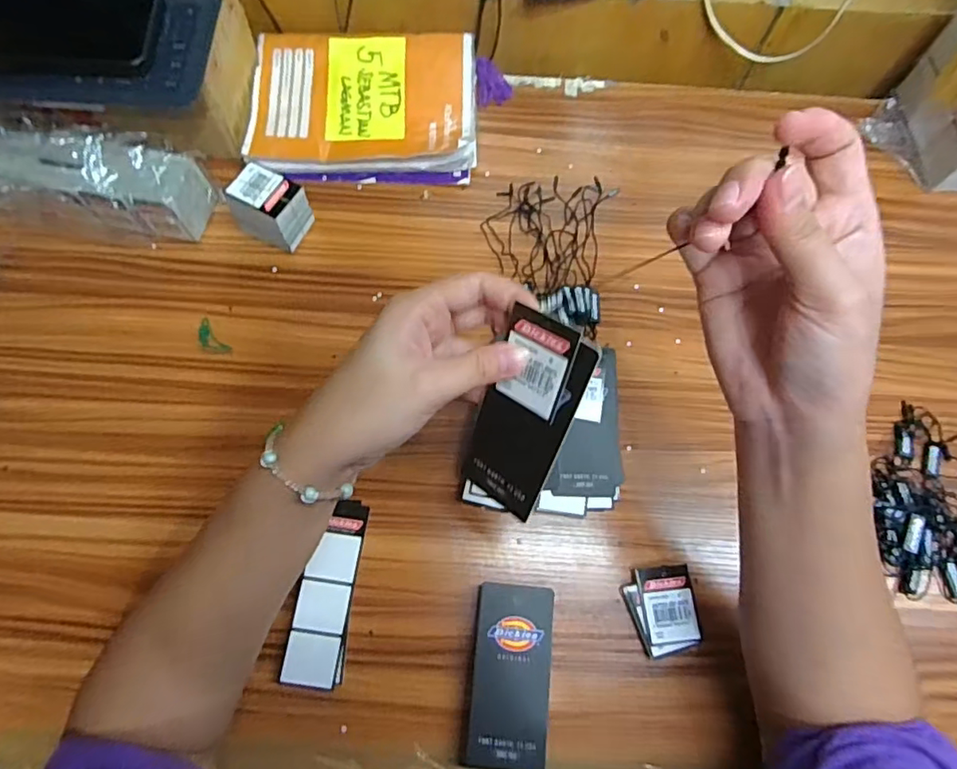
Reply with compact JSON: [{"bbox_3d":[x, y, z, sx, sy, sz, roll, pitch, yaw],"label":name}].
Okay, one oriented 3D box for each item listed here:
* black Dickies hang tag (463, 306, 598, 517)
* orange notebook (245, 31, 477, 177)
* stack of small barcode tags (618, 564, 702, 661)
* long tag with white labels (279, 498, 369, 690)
[{"bbox_3d":[0.023,0.017,0.284,0.048,0.108,0.004,33,32,27],"label":"black Dickies hang tag"},{"bbox_3d":[-0.105,-0.265,0.524,0.203,0.014,0.153,-4,71,-3],"label":"orange notebook"},{"bbox_3d":[0.131,0.157,0.397,0.048,0.014,0.055,-13,71,-6],"label":"stack of small barcode tags"},{"bbox_3d":[-0.104,0.142,0.390,0.037,0.012,0.118,6,70,0],"label":"long tag with white labels"}]

